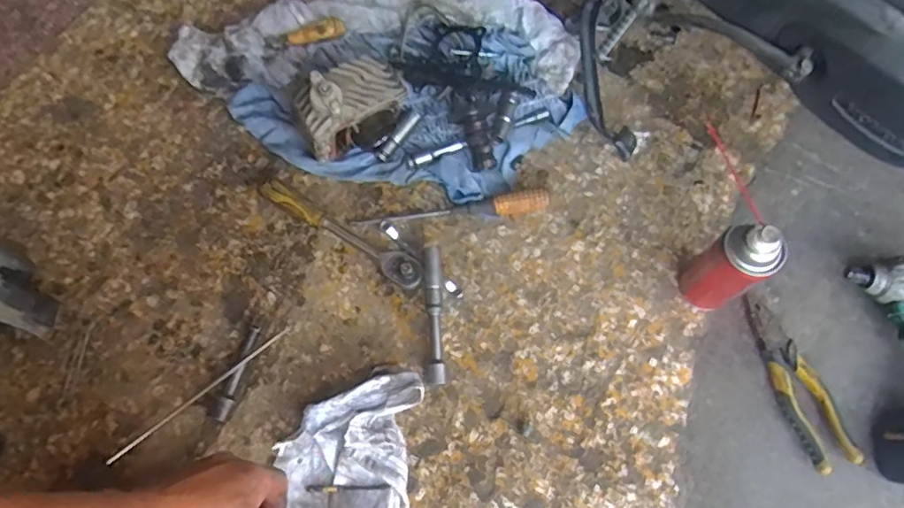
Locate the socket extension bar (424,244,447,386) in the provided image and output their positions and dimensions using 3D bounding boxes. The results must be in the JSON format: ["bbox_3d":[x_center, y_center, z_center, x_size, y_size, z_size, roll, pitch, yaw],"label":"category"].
[{"bbox_3d":[-0.021,0.071,0.684,0.021,0.026,0.166,-2,72,1],"label":"socket extension bar"}]

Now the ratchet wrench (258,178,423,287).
[{"bbox_3d":[-0.142,-0.029,0.728,0.242,0.039,0.034,31,76,11],"label":"ratchet wrench"}]

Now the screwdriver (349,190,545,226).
[{"bbox_3d":[-0.002,-0.053,0.724,0.247,0.024,0.032,-8,72,-1],"label":"screwdriver"}]

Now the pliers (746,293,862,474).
[{"bbox_3d":[0.381,0.140,0.639,0.051,0.025,0.197,-18,73,-4],"label":"pliers"}]

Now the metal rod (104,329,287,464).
[{"bbox_3d":[-0.297,0.165,0.675,0.244,0.011,0.010,-38,75,-9],"label":"metal rod"}]

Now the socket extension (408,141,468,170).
[{"bbox_3d":[-0.020,-0.132,0.756,0.081,0.014,0.017,-26,73,-6],"label":"socket extension"}]

